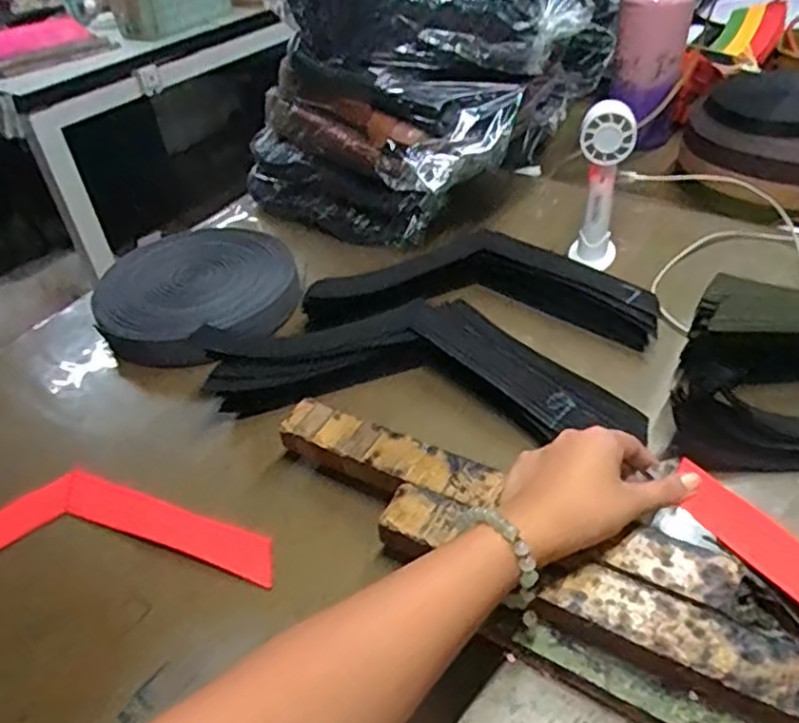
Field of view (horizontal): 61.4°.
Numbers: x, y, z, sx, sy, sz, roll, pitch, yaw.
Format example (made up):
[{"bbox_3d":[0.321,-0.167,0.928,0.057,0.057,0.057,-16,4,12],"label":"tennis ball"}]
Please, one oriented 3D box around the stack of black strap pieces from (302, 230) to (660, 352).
[{"bbox_3d":[0.096,-0.072,0.643,0.275,0.048,0.108,4,42,13],"label":"stack of black strap pieces"}]

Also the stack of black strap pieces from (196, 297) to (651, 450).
[{"bbox_3d":[0.012,0.009,0.559,0.354,0.045,0.128,4,42,13],"label":"stack of black strap pieces"}]

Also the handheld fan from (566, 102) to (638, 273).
[{"bbox_3d":[0.206,-0.176,0.682,0.052,0.156,0.055,11,44,20],"label":"handheld fan"}]

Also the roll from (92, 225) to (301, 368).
[{"bbox_3d":[-0.203,-0.071,0.668,0.186,0.043,0.176,-4,41,4],"label":"roll"}]

